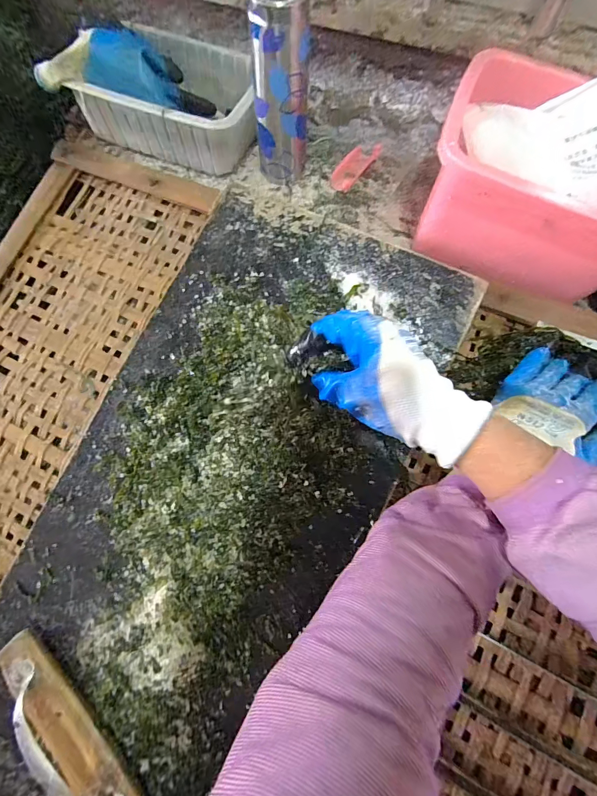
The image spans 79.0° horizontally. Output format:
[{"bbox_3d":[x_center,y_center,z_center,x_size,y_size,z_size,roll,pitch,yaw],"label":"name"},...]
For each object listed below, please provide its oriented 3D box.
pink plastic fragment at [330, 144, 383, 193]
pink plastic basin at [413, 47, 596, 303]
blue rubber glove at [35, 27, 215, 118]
[{"bbox_3d":[0.080,-0.344,0.534,0.039,0.013,0.109,32,66,11],"label":"pink plastic fragment"},{"bbox_3d":[0.298,-0.247,0.445,0.267,0.161,0.199,21,65,6],"label":"pink plastic basin"},{"bbox_3d":[-0.223,-0.432,0.481,0.213,0.061,0.068,0,64,-19],"label":"blue rubber glove"}]

